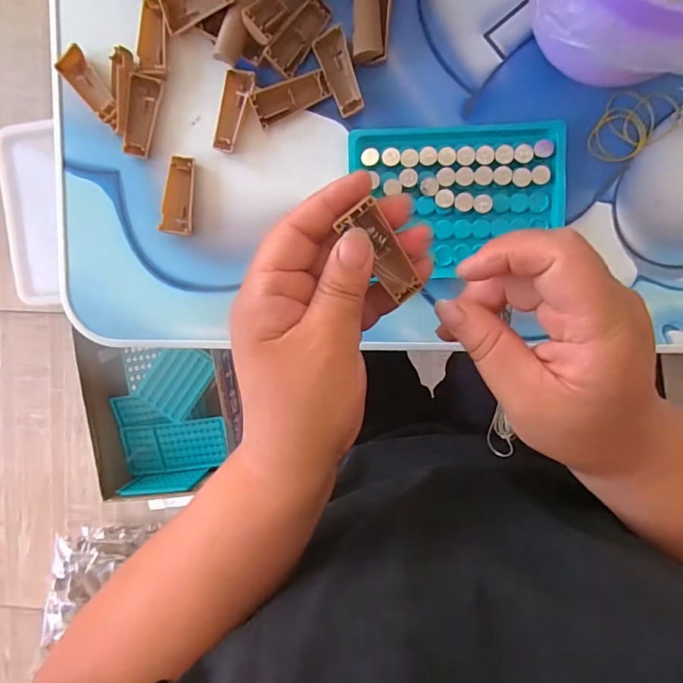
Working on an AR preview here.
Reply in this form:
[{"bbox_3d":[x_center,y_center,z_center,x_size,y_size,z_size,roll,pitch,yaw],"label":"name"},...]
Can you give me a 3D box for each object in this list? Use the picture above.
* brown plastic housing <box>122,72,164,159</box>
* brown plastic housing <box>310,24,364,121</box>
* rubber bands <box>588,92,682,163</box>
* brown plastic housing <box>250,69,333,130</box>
[{"bbox_3d":[-0.129,-0.146,0.295,0.017,0.010,0.050,12,95,3],"label":"brown plastic housing"},{"bbox_3d":[0.000,-0.169,0.284,0.019,0.007,0.049,-22,93,6],"label":"brown plastic housing"},{"bbox_3d":[0.177,-0.134,0.278,0.054,0.007,0.037,-34,91,6],"label":"rubber bands"},{"bbox_3d":[-0.032,-0.154,0.287,0.048,0.010,0.018,-25,92,6],"label":"brown plastic housing"}]

